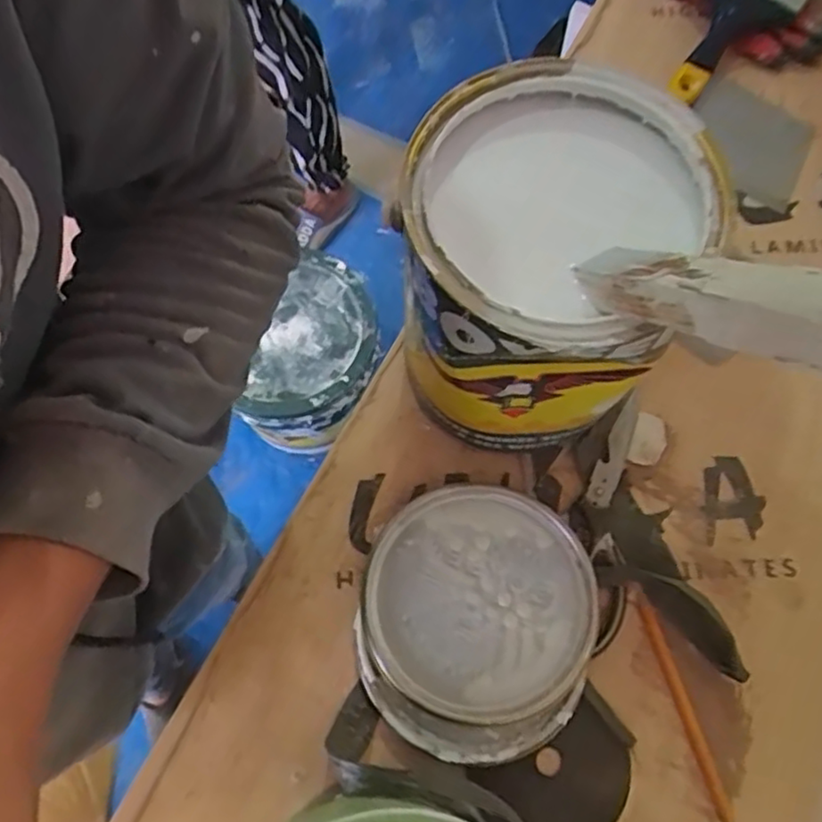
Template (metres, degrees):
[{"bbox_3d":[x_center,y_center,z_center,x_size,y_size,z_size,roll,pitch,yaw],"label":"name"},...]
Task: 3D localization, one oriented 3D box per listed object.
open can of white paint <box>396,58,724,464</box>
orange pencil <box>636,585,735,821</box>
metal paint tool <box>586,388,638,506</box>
[{"bbox_3d":[0.073,-0.072,0.421,0.149,0.211,0.150,0,71,0],"label":"open can of white paint"},{"bbox_3d":[0.178,0.190,0.437,0.011,0.008,0.144,-15,72,-5],"label":"orange pencil"},{"bbox_3d":[0.151,0.029,0.490,0.019,0.007,0.089,25,73,8],"label":"metal paint tool"}]

